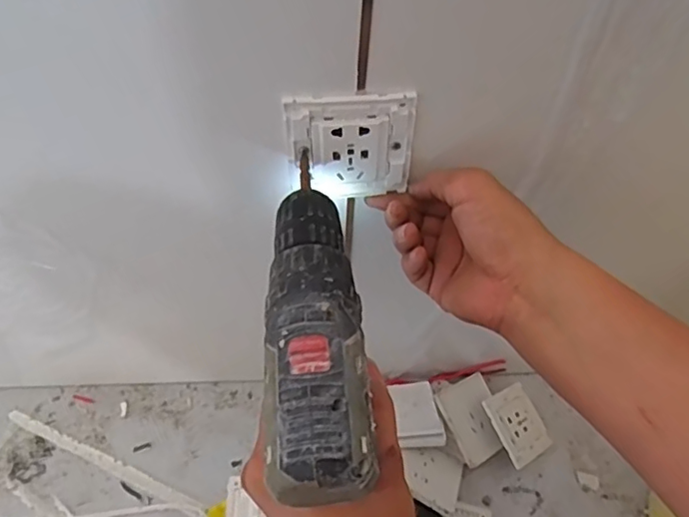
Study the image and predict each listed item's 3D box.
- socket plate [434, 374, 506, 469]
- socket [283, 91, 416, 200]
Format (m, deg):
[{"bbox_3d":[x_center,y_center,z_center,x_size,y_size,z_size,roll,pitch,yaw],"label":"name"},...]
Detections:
[{"bbox_3d":[0.154,0.190,0.683,0.075,0.014,0.092,-13,74,-34],"label":"socket plate"},{"bbox_3d":[0.004,-0.069,0.378,0.079,0.085,0.011,-5,51,-2],"label":"socket"}]

